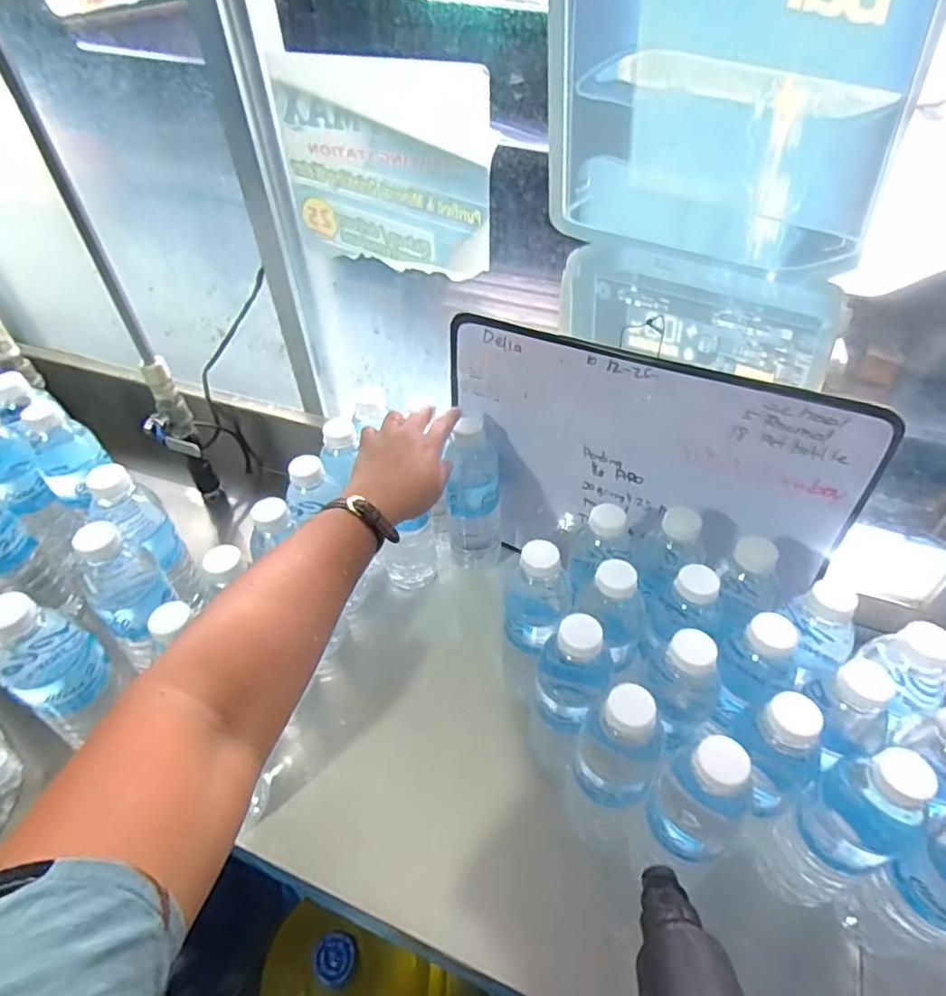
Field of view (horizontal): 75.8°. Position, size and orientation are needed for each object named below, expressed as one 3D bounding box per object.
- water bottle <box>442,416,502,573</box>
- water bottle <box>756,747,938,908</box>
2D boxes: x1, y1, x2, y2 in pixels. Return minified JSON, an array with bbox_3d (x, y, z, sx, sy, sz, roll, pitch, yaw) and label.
[{"bbox_3d":[0.002,-0.001,0.700,0.061,0.193,0.075,0,45,2],"label":"water bottle"},{"bbox_3d":[0.259,0.239,0.430,0.057,0.200,0.055,-19,47,-16],"label":"water bottle"}]

